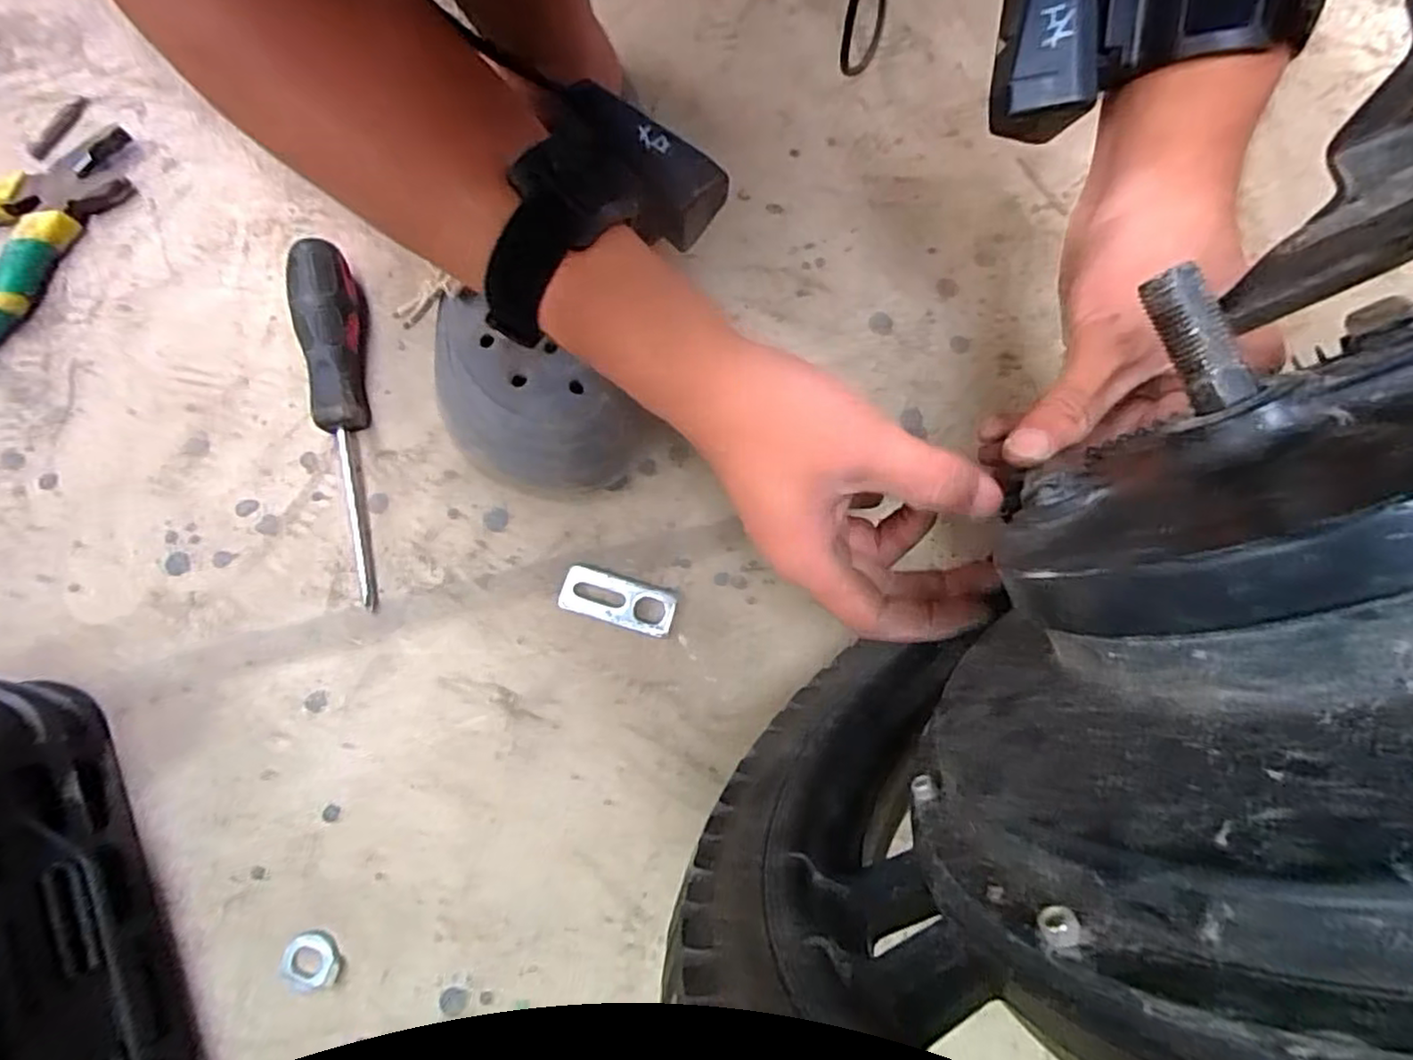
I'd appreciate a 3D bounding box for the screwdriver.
[{"bbox_3d":[-0.194,-0.061,0.374,0.031,0.034,0.197,-15,78,-4],"label":"screwdriver"}]

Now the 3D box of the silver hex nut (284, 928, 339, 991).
[{"bbox_3d":[-0.188,0.205,0.329,0.024,0.004,0.024,-13,78,-4],"label":"silver hex nut"}]

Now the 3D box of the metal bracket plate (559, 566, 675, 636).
[{"bbox_3d":[-0.046,0.037,0.360,0.060,0.004,0.025,16,78,2],"label":"metal bracket plate"}]

